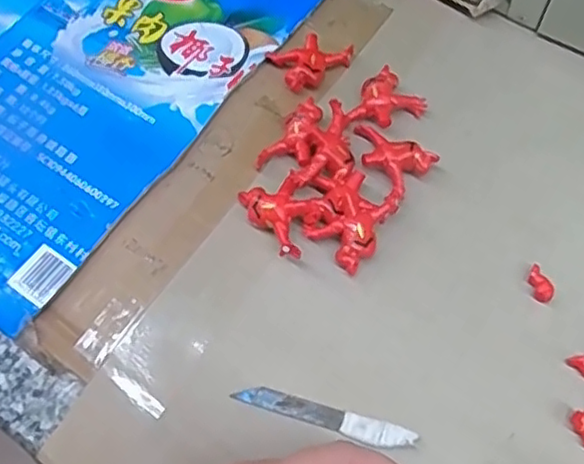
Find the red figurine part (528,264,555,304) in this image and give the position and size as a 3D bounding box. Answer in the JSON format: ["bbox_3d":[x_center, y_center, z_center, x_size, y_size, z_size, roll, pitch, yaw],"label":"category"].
[{"bbox_3d":[0.120,0.025,0.317,0.009,0.007,0.019,-14,66,-4],"label":"red figurine part"}]

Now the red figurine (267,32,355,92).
[{"bbox_3d":[0.012,-0.100,0.377,0.043,0.014,0.032,-25,67,-9],"label":"red figurine"}]

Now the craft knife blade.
[{"bbox_3d":[0.014,0.082,0.290,0.080,0.004,0.010,14,68,14],"label":"craft knife blade"}]

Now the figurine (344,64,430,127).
[{"bbox_3d":[0.051,-0.069,0.362,0.039,0.016,0.032,-42,70,-15],"label":"figurine"}]

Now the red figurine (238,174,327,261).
[{"bbox_3d":[-0.002,-0.010,0.331,0.033,0.014,0.044,-35,69,-13],"label":"red figurine"}]

